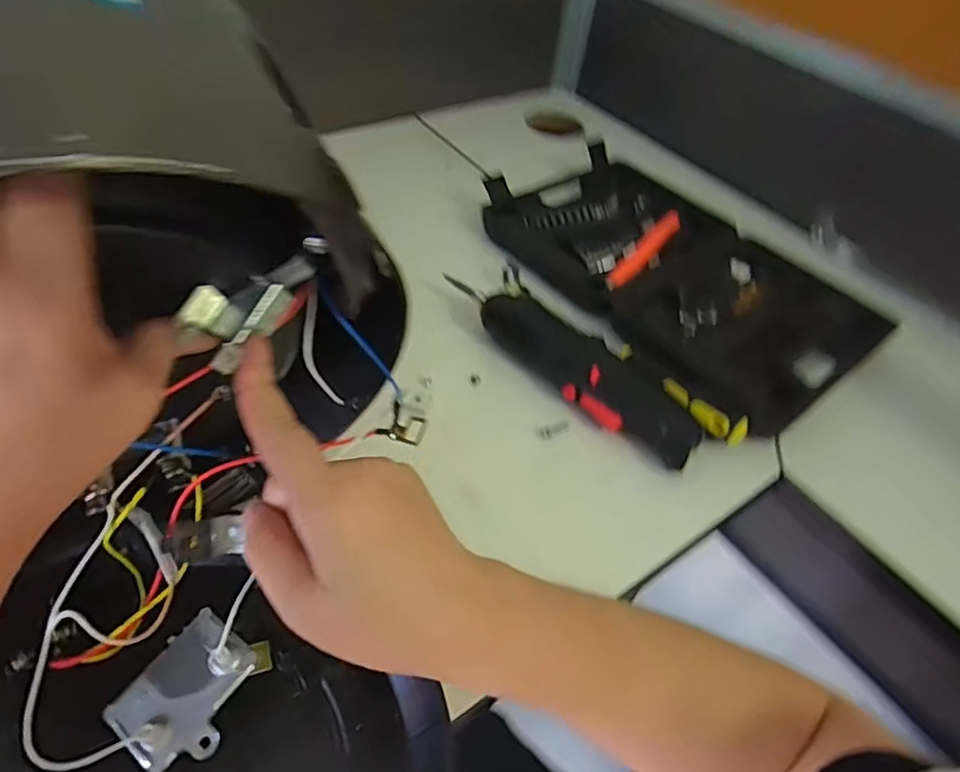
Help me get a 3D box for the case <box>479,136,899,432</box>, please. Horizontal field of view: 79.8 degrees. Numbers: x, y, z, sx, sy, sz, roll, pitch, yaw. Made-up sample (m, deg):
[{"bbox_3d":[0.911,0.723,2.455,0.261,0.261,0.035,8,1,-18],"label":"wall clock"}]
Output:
[{"bbox_3d":[0.177,-0.112,0.533,0.224,0.029,0.340,-26,55,-25],"label":"case"}]

